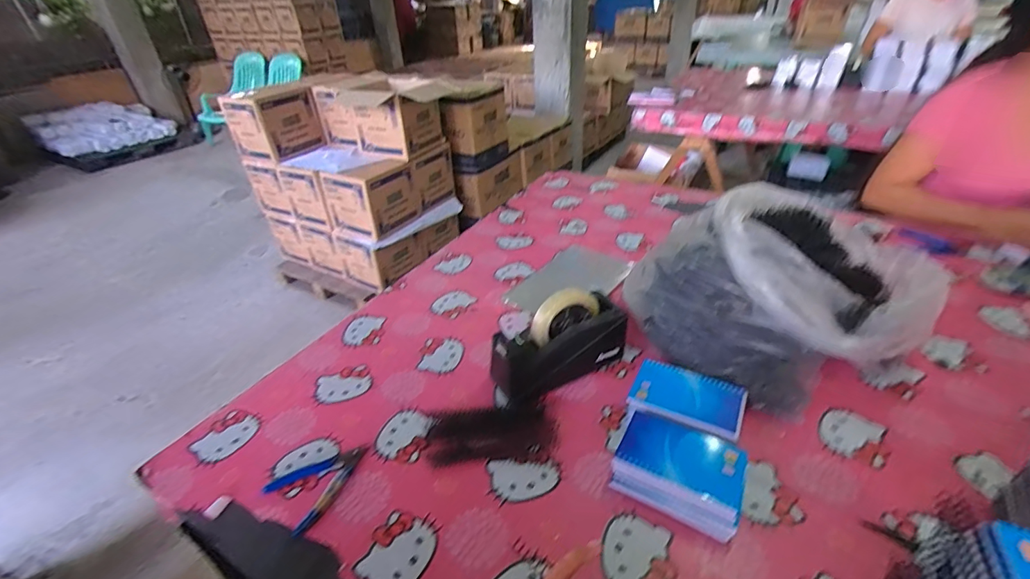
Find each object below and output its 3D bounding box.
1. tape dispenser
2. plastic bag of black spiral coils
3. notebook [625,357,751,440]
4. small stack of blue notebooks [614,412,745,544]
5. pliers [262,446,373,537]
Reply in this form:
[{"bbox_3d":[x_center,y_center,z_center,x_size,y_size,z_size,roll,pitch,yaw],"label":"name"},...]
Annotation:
[{"bbox_3d":[0.064,0.077,0.658,0.203,0.126,0.073,-21,38,-24],"label":"tape dispenser"},{"bbox_3d":[0.399,-0.004,0.661,0.400,0.221,0.260,-12,35,-13],"label":"plastic bag of black spiral coils"},{"bbox_3d":[0.224,0.138,0.581,0.133,0.010,0.091,15,38,24],"label":"notebook"},{"bbox_3d":[0.187,0.208,0.515,0.133,0.060,0.099,16,39,26],"label":"small stack of blue notebooks"},{"bbox_3d":[-0.232,0.232,0.549,0.089,0.009,0.112,27,45,37],"label":"pliers"}]

